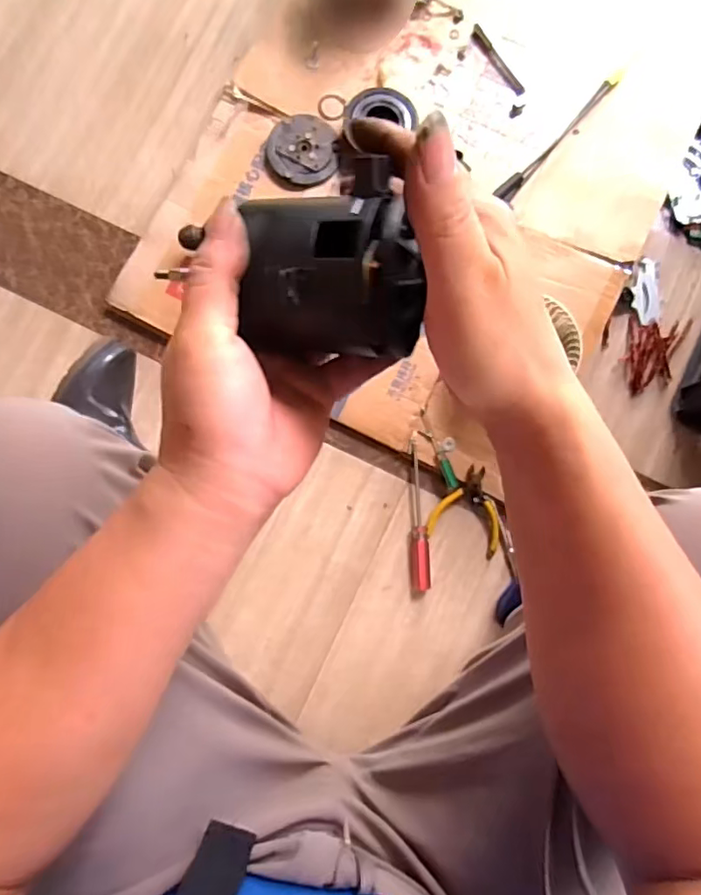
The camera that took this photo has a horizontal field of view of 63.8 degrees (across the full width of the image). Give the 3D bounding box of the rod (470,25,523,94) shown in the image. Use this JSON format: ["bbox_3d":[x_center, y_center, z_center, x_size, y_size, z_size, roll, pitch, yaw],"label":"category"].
[{"bbox_3d":[0.217,-0.573,0.834,0.019,0.009,0.123,-33,86,-4],"label":"rod"}]

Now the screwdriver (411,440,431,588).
[{"bbox_3d":[0.092,0.091,0.755,0.025,0.020,0.196,-2,84,-1],"label":"screwdriver"}]

